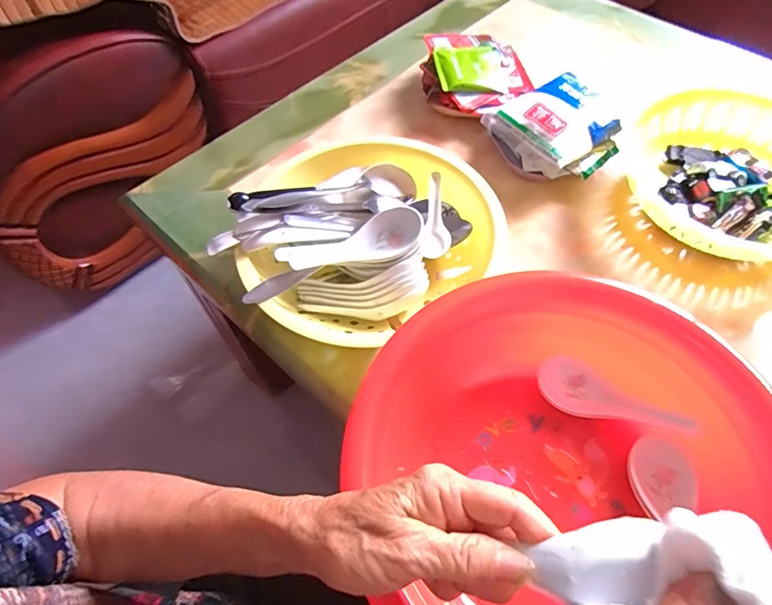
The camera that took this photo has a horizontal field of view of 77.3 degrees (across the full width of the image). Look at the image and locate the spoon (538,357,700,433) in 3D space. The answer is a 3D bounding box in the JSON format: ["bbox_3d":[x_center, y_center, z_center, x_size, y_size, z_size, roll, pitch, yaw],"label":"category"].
[{"bbox_3d":[0.189,0.081,0.403,0.118,0.029,0.040,18,58,35],"label":"spoon"}]

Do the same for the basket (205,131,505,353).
[{"bbox_3d":[-0.027,-0.076,0.494,0.254,0.081,0.210,-29,61,-15],"label":"basket"}]

